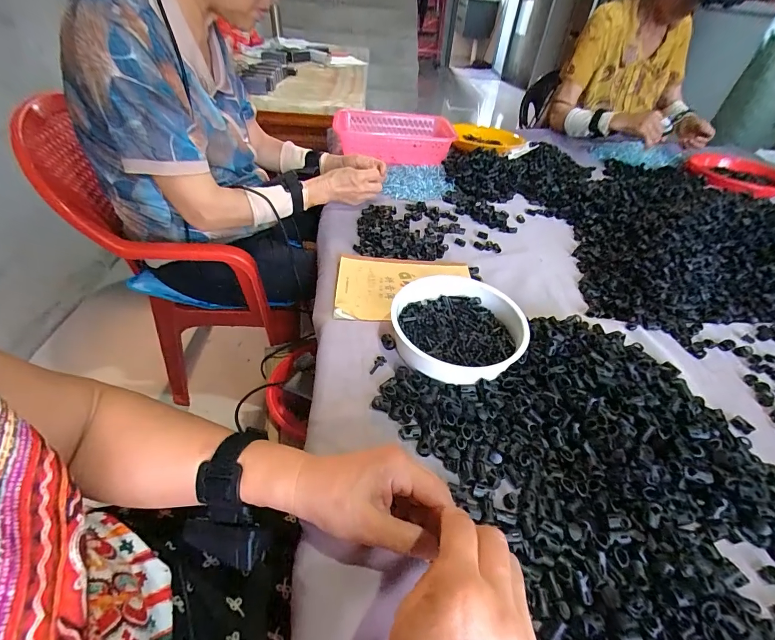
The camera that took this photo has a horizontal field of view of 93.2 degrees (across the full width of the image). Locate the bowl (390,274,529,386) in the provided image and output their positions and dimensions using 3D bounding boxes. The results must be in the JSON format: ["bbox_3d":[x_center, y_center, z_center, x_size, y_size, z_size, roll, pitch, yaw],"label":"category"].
[{"bbox_3d":[0.087,0.009,0.458,0.160,0.047,0.153,3,44,-3],"label":"bowl"}]

